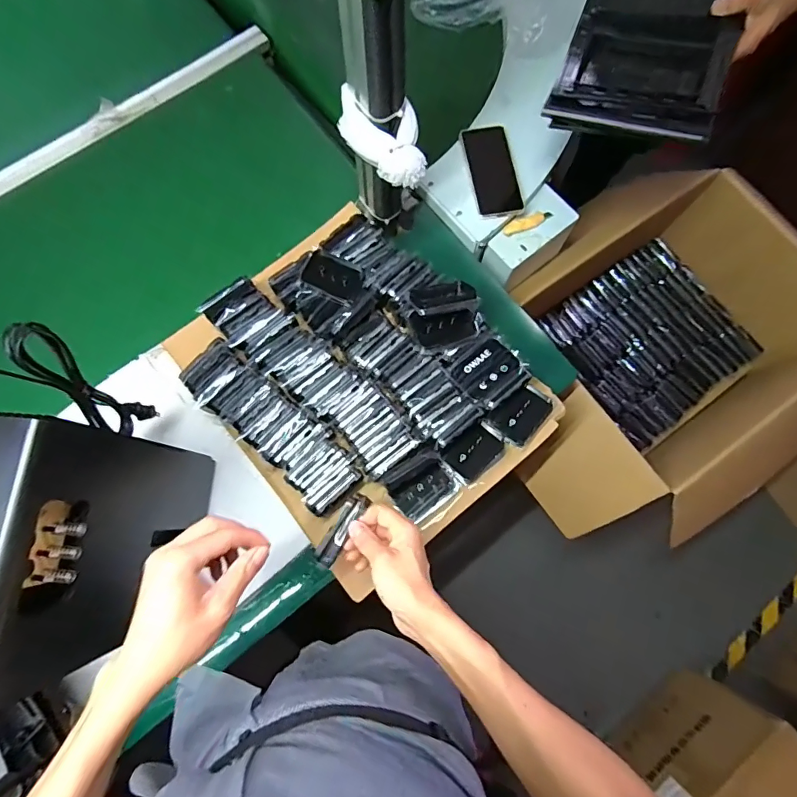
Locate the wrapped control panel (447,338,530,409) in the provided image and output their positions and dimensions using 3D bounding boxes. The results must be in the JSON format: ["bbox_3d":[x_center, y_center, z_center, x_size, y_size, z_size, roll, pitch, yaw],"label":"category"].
[{"bbox_3d":[0.126,-0.035,0.625,0.084,0.017,0.080,-40,81,-9],"label":"wrapped control panel"}]

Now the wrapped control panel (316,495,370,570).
[{"bbox_3d":[-0.064,0.149,0.513,0.023,0.014,0.087,29,79,6],"label":"wrapped control panel"}]

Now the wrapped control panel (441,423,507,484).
[{"bbox_3d":[0.108,0.078,0.646,0.085,0.012,0.054,-41,81,-9],"label":"wrapped control panel"}]

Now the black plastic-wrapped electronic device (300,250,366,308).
[{"bbox_3d":[-0.094,-0.180,0.665,0.086,0.010,0.059,27,79,5],"label":"black plastic-wrapped electronic device"}]

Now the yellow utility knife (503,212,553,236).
[{"bbox_3d":[0.216,-0.293,0.755,0.081,0.014,0.022,-18,78,-5],"label":"yellow utility knife"}]

